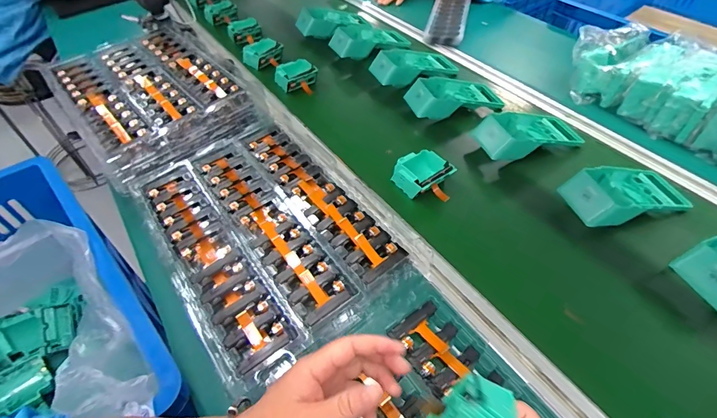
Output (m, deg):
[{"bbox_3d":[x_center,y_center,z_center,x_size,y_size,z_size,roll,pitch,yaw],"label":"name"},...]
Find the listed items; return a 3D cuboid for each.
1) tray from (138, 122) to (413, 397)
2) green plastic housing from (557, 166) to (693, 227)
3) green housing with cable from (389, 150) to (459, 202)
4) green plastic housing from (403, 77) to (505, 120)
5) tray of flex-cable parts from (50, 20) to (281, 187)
[{"bbox_3d":[-0.140,0.010,0.507,0.240,0.021,0.381,-32,57,-23],"label":"tray"},{"bbox_3d":[0.404,-0.027,0.547,0.191,0.053,0.088,-14,51,-10],"label":"green plastic housing"},{"bbox_3d":[0.103,-0.051,0.580,0.075,0.042,0.087,-25,54,-19],"label":"green housing with cable"},{"bbox_3d":[0.190,-0.223,0.719,0.196,0.053,0.087,-13,51,-9],"label":"green plastic housing"},{"bbox_3d":[-0.376,-0.217,0.670,0.281,0.045,0.387,-35,58,-25],"label":"tray of flex-cable parts"}]

